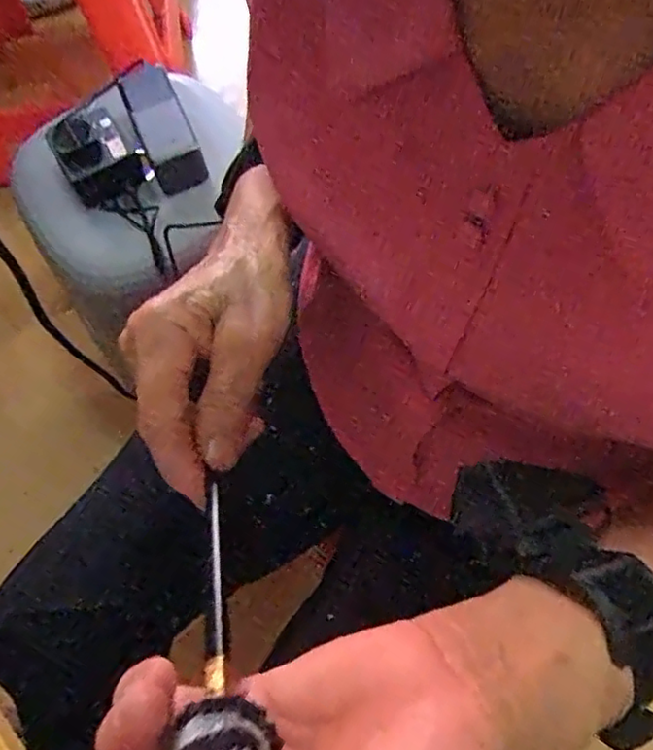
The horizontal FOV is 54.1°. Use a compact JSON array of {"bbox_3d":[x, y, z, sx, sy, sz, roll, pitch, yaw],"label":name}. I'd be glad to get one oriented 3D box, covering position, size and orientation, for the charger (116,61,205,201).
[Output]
[{"bbox_3d":[-0.169,-0.255,0.655,0.050,0.024,0.137,-22,91,-7],"label":"charger"}]

